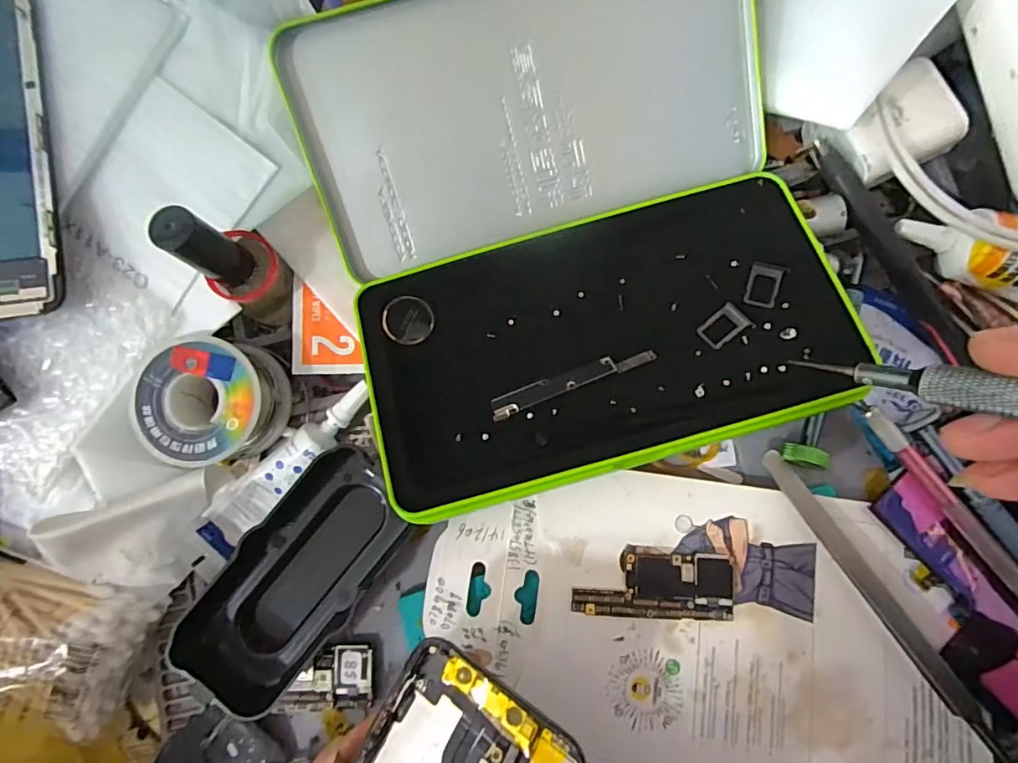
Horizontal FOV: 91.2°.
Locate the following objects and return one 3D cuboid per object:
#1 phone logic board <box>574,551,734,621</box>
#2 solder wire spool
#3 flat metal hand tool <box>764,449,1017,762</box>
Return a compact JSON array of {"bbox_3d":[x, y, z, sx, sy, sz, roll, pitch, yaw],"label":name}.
[{"bbox_3d":[0.061,0.087,0.212,0.067,0.004,0.026,1,80,-1],"label":"phone logic board"},{"bbox_3d":[-0.129,0.009,0.214,0.049,0.024,0.051,6,82,4],"label":"solder wire spool"},{"bbox_3d":[0.155,0.090,0.207,0.011,0.010,0.141,-34,82,-2],"label":"flat metal hand tool"}]

